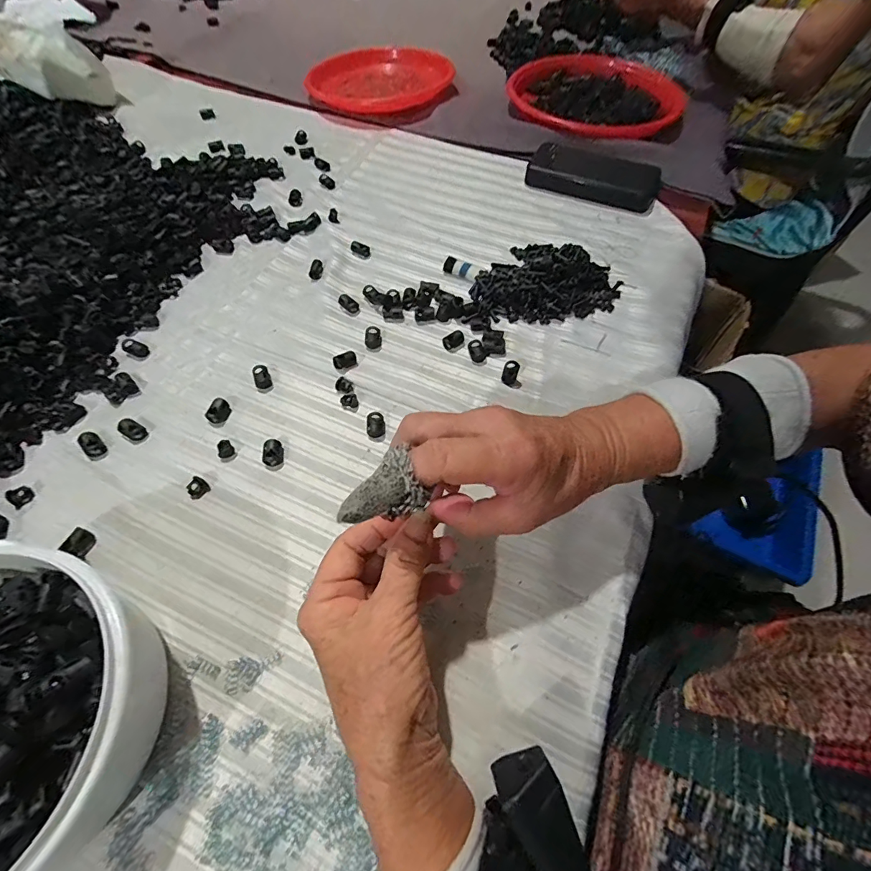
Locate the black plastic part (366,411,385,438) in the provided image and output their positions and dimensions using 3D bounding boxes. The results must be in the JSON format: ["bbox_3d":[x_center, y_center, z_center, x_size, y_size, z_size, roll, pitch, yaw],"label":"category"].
[{"bbox_3d":[-0.050,-0.009,0.361,0.015,0.007,0.022,-10,59,-7],"label":"black plastic part"}]

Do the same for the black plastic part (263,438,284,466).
[{"bbox_3d":[-0.129,0.014,0.343,0.014,0.010,0.020,-5,59,-4],"label":"black plastic part"}]

